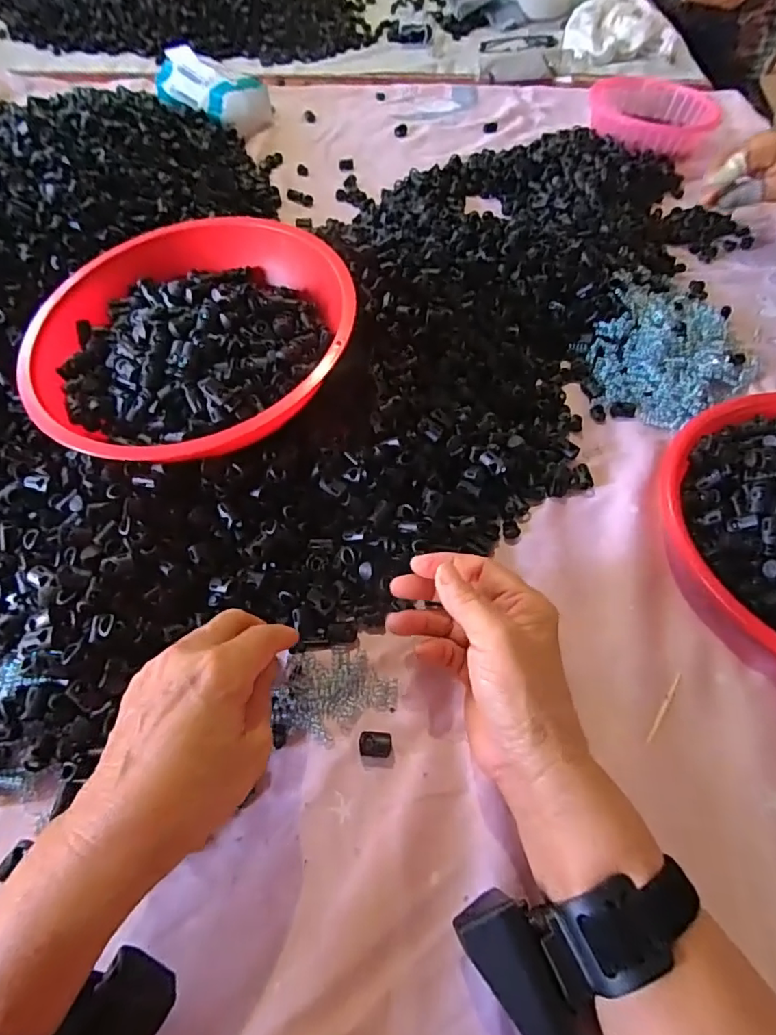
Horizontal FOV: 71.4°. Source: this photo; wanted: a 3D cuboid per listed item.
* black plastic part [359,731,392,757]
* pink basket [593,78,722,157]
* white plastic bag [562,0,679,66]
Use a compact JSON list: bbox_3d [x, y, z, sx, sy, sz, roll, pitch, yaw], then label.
[{"bbox_3d":[-0.007,0.137,0.328,0.019,0.009,0.013,1,57,3],"label":"black plastic part"},{"bbox_3d":[0.358,-0.555,0.752,0.173,0.041,0.183,32,63,21],"label":"pink basket"},{"bbox_3d":[0.393,-0.855,0.947,0.191,0.045,0.158,-21,58,-11],"label":"white plastic bag"}]

